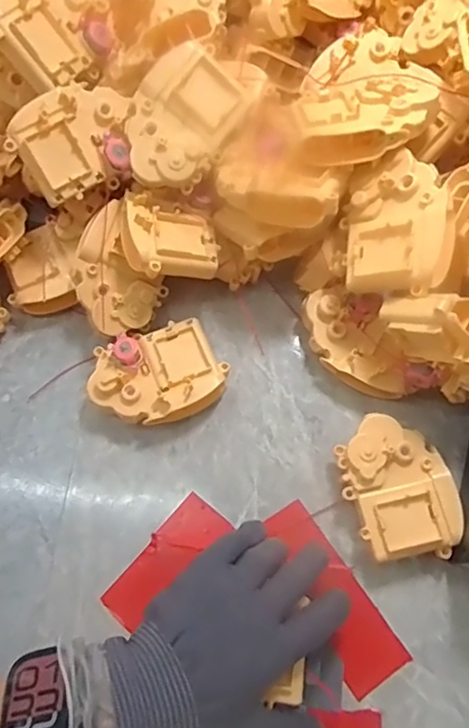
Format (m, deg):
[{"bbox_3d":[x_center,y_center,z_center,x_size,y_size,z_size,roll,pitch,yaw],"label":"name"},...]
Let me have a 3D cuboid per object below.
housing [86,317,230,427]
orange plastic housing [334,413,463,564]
[{"bbox_3d":[-0.058,0.009,0.448,0.098,0.037,0.074,-11,71,-3],"label":"housing"},{"bbox_3d":[0.115,0.089,0.419,0.074,0.037,0.104,-18,72,-5],"label":"orange plastic housing"}]

